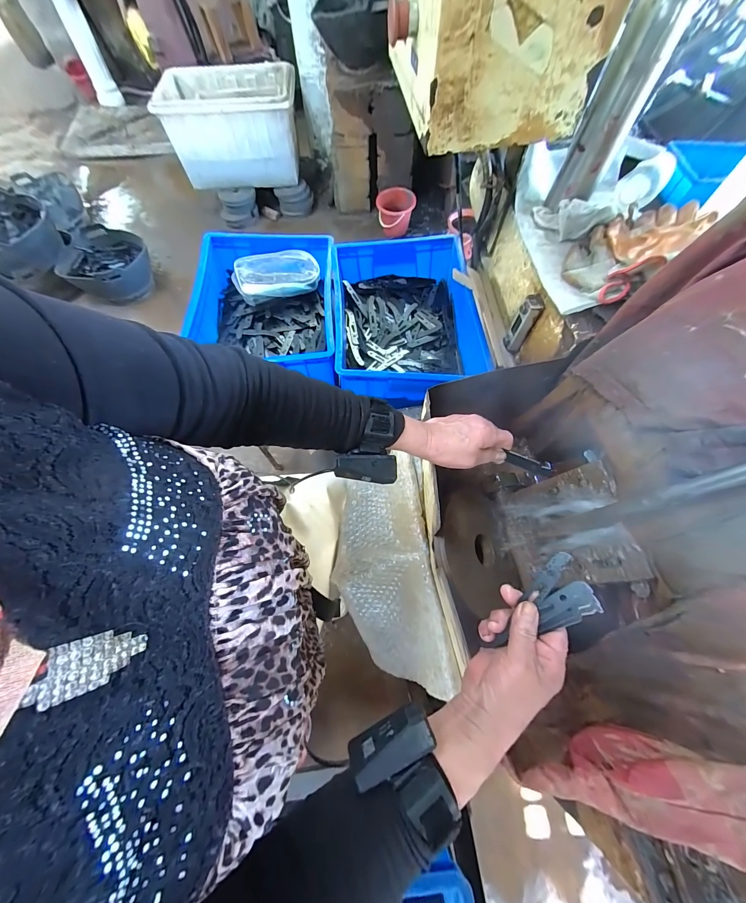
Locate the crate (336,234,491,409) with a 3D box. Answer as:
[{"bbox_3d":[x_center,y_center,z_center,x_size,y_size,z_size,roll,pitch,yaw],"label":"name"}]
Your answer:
[{"bbox_3d":[0.067,-0.297,0.718,0.288,0.120,0.403,-3,69,0],"label":"crate"}]

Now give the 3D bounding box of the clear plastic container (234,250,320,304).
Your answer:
[{"bbox_3d":[-0.232,-0.427,0.773,0.203,0.045,0.101,-17,69,-6],"label":"clear plastic container"}]

